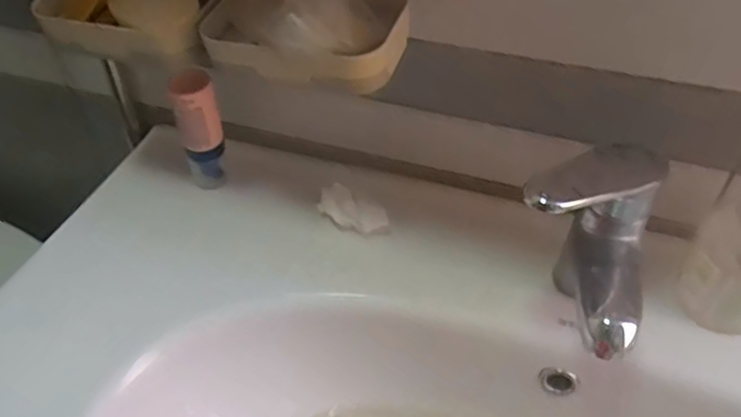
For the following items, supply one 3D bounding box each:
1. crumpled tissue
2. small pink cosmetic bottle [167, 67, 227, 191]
[{"bbox_3d":[-0.015,0.000,0.508,0.061,0.019,0.027,17,48,15],"label":"crumpled tissue"},{"bbox_3d":[-0.141,-0.063,0.515,0.032,0.110,0.025,-14,48,-14],"label":"small pink cosmetic bottle"}]

